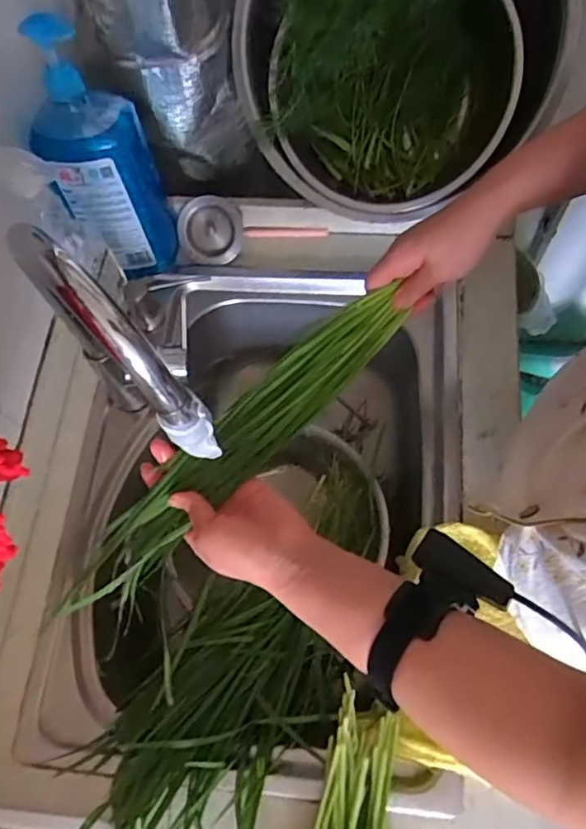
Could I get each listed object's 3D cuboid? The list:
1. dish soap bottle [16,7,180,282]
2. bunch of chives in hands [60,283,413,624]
[{"bbox_3d":[-0.203,-0.265,0.634,0.103,0.278,0.081,-19,68,-3],"label":"dish soap bottle"},{"bbox_3d":[-0.048,0.026,0.512,0.366,0.027,0.050,-43,70,-7],"label":"bunch of chives in hands"}]

